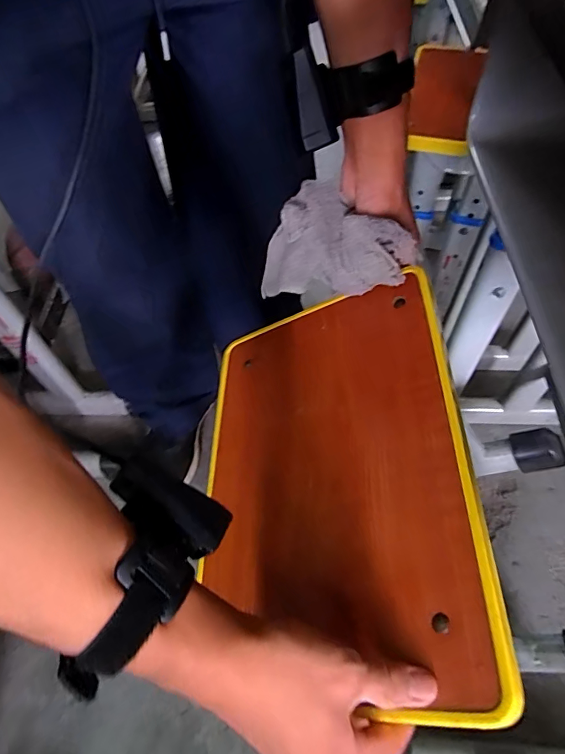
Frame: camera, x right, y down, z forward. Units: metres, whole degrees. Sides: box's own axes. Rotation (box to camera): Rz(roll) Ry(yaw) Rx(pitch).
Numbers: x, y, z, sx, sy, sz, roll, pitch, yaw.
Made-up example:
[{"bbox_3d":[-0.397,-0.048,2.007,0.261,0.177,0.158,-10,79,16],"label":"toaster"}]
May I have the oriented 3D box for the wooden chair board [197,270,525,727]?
[{"bbox_3d":[0.027,0.071,0.371,0.218,0.012,0.337,-23,50,26],"label":"wooden chair board"}]

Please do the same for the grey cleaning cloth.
[{"bbox_3d":[0.046,-0.122,0.419,0.136,0.097,0.076,17,59,14],"label":"grey cleaning cloth"}]

